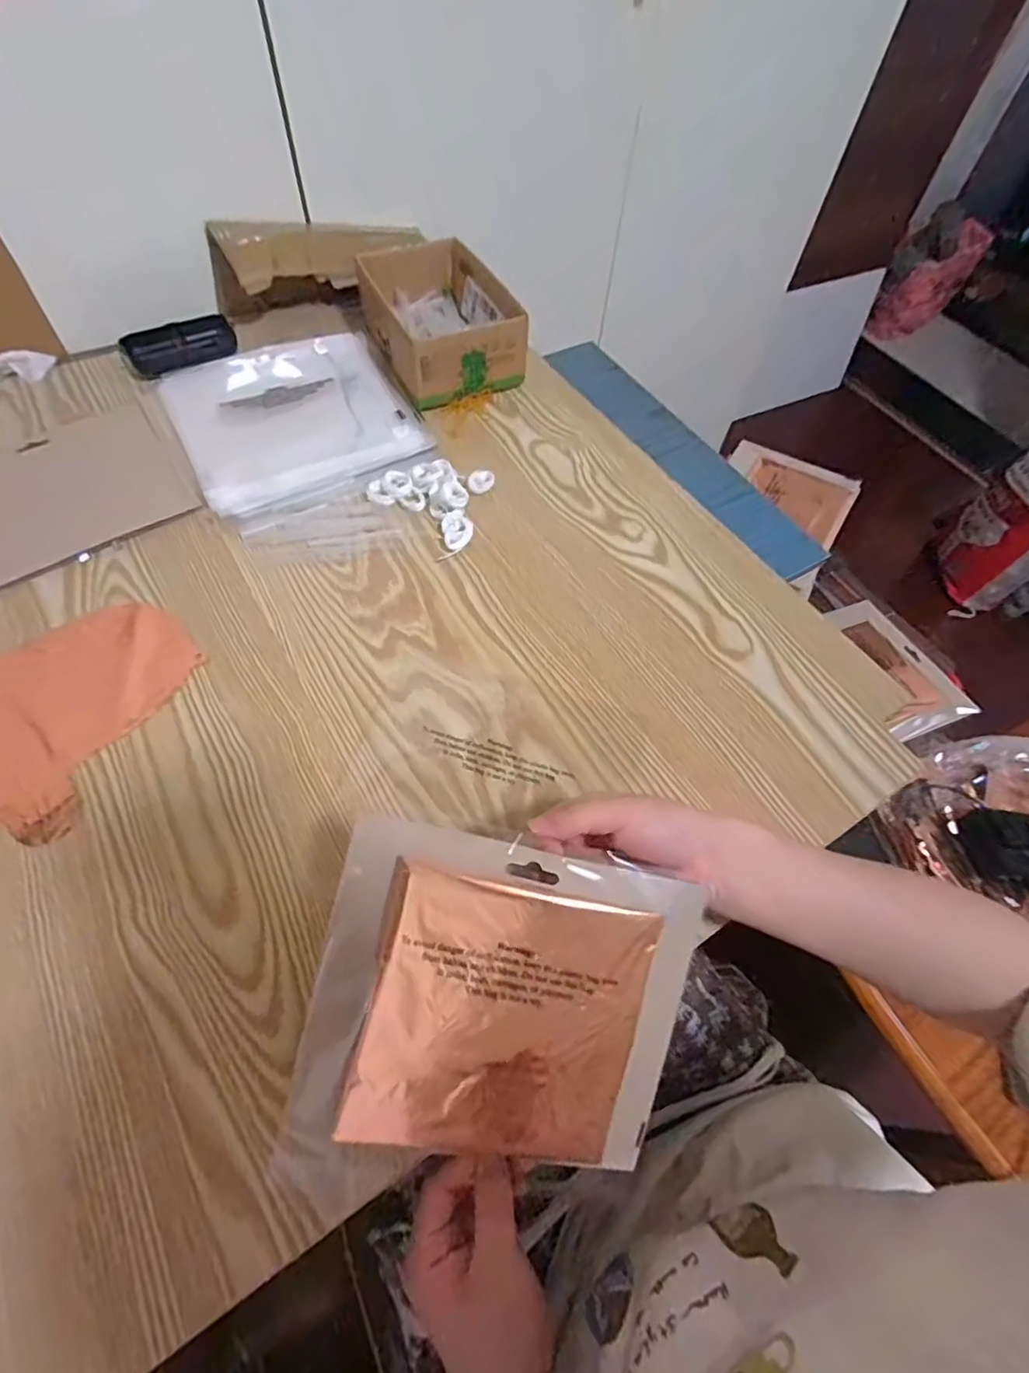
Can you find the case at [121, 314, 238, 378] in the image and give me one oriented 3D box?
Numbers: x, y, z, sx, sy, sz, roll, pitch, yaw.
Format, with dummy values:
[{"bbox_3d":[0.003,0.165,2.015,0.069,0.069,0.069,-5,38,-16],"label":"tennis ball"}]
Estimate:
[{"bbox_3d":[-0.357,-0.367,0.631,0.109,0.022,0.054,-30,66,-19],"label":"case"}]

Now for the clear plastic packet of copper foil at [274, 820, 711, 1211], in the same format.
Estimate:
[{"bbox_3d":[-0.008,0.177,0.309,0.187,0.019,0.184,13,87,-5],"label":"clear plastic packet of copper foil"}]

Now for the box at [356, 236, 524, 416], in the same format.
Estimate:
[{"bbox_3d":[-0.077,-0.390,0.631,0.130,0.071,0.194,-21,63,-15],"label":"box"}]

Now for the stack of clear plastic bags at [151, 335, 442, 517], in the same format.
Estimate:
[{"bbox_3d":[-0.217,-0.275,0.589,0.217,0.014,0.229,-23,64,-16],"label":"stack of clear plastic bags"}]

